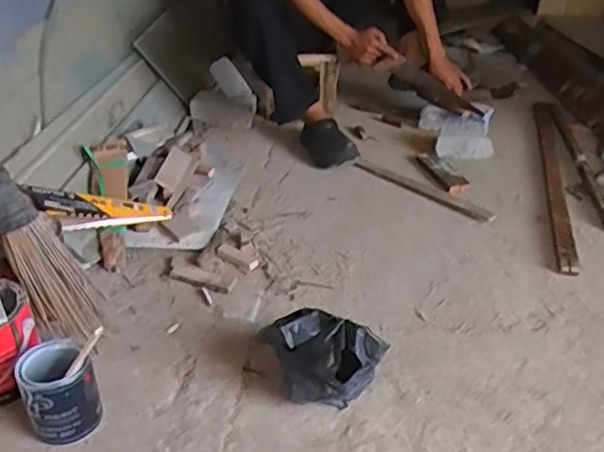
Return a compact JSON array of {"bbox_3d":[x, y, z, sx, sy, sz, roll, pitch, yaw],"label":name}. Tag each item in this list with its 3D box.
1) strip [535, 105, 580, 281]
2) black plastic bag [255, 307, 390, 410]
[{"bbox_3d":[0.668,-0.158,1.694,0.044,0.019,0.953,7,35,13],"label":"strip"},{"bbox_3d":[0.034,0.221,1.023,0.192,0.150,0.108,-1,32,0],"label":"black plastic bag"}]

